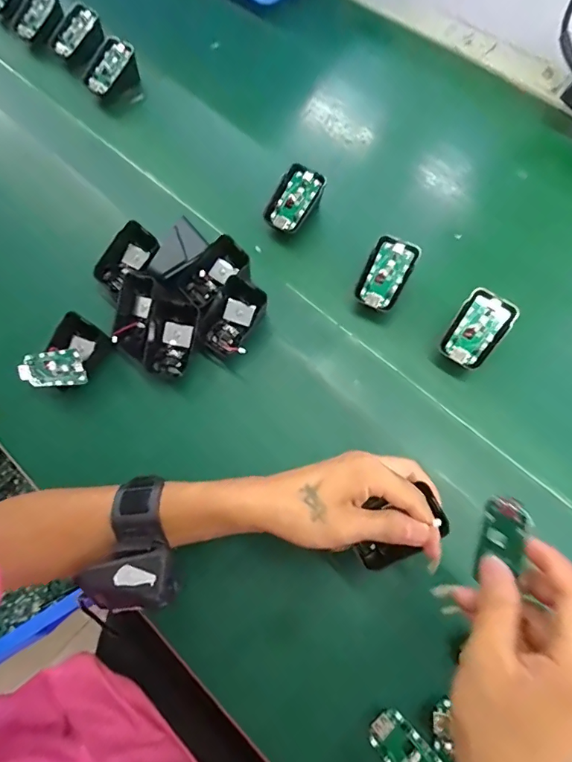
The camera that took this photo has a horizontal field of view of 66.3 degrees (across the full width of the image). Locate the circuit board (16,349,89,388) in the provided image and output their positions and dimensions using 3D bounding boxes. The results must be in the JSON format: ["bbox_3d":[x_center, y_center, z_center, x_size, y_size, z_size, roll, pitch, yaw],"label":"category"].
[{"bbox_3d":[-0.209,-0.010,0.389,0.062,0.005,0.031,-3,105,10],"label":"circuit board"}]

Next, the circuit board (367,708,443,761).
[{"bbox_3d":[0.088,0.267,0.308,0.031,0.006,0.062,-38,73,-13],"label":"circuit board"}]

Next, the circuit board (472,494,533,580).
[{"bbox_3d":[0.135,0.100,0.274,0.011,0.029,0.057,1,107,-32],"label":"circuit board"}]

